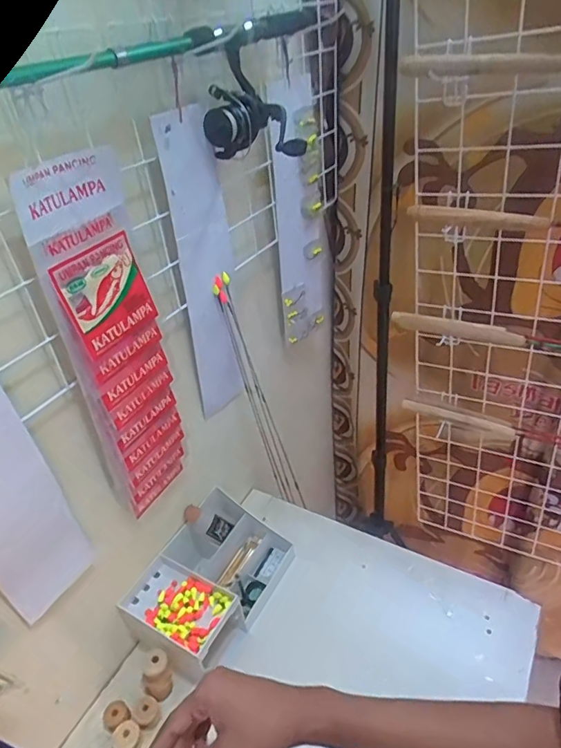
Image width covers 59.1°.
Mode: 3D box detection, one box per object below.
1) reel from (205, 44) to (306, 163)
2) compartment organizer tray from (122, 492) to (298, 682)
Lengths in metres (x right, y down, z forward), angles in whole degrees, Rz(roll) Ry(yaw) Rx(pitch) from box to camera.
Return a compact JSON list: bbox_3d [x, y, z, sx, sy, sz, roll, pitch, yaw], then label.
[{"bbox_3d":[-0.028,-0.314,0.574,0.116,0.106,0.070,3,38,13],"label":"reel"},{"bbox_3d":[-0.104,0.309,0.742,0.156,0.105,0.245,18,44,30],"label":"compartment organizer tray"}]

